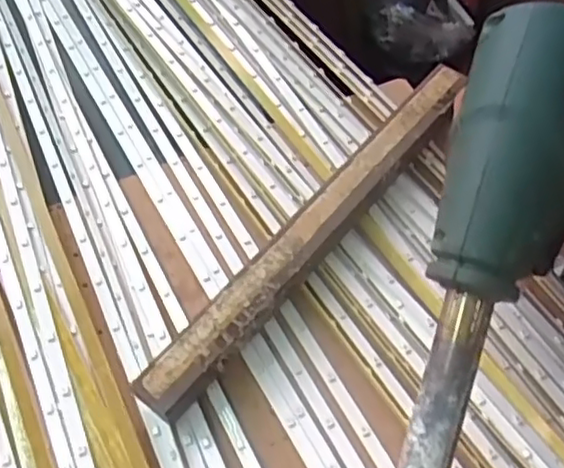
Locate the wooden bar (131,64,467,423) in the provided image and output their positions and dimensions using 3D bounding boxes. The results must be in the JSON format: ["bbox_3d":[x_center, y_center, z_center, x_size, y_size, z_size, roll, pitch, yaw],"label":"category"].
[{"bbox_3d":[0.018,-0.003,0.291,0.022,0.020,0.209,35,66,20],"label":"wooden bar"}]

